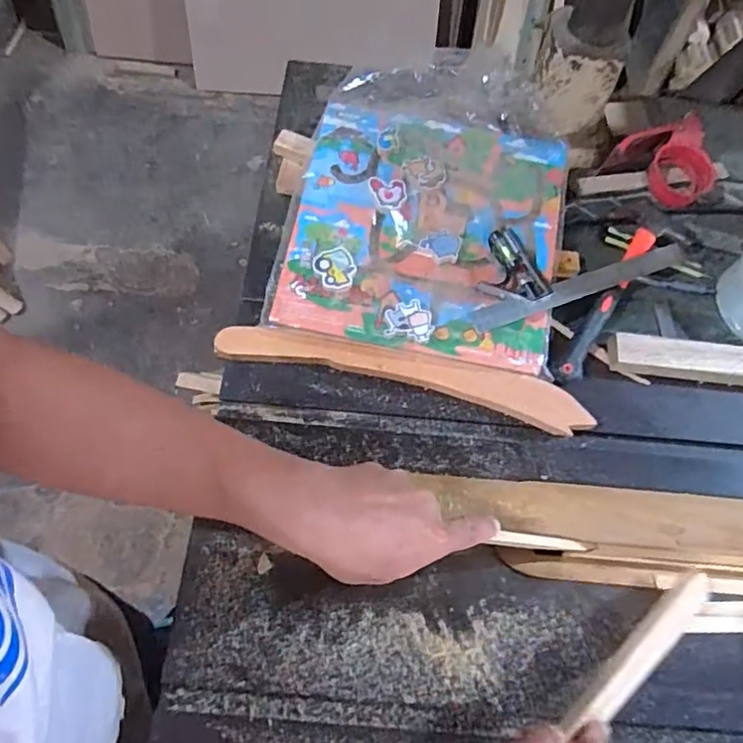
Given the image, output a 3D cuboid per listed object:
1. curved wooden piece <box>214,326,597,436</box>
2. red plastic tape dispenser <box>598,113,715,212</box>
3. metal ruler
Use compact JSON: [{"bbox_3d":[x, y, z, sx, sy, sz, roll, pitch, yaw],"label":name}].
[{"bbox_3d":[0.031,0.003,0.621,0.388,0.021,0.048,13,64,2],"label":"curved wooden piece"},{"bbox_3d":[0.366,-0.251,0.730,0.109,0.065,0.093,-21,67,-12],"label":"red plastic tape dispenser"},{"bbox_3d":[0.241,-0.099,0.652,0.281,0.009,0.027,-20,67,-13],"label":"metal ruler"}]

